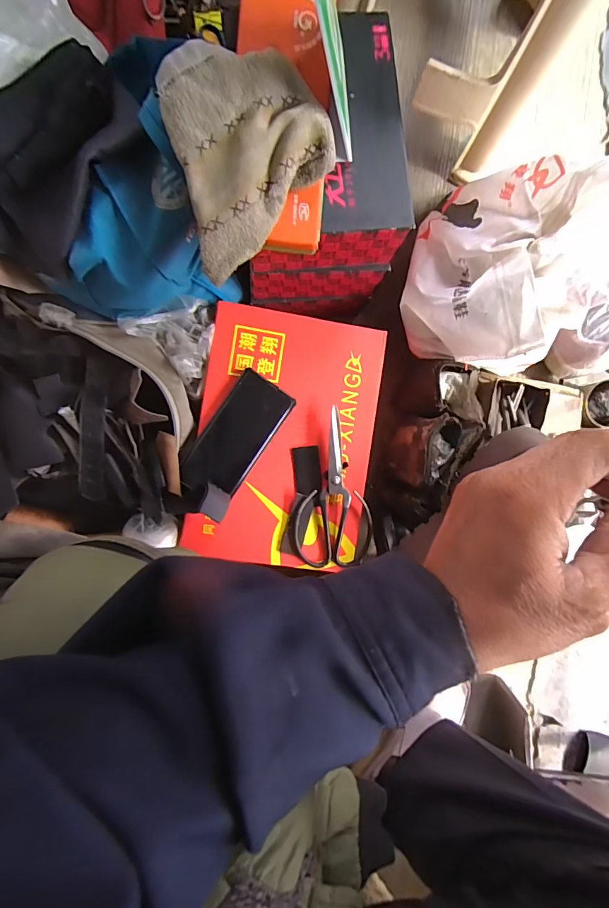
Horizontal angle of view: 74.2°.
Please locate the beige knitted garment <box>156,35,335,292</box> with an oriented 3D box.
[{"bbox_3d":[-0.042,-0.256,0.344,0.129,0.041,0.163,-15,92,-6],"label":"beige knitted garment"}]

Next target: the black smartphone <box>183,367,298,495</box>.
[{"bbox_3d":[-0.085,-0.023,0.506,0.076,0.017,0.157,34,87,-5],"label":"black smartphone"}]

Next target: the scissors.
[{"bbox_3d":[0.037,0.047,0.501,0.099,0.019,0.192,1,90,-6],"label":"scissors"}]

